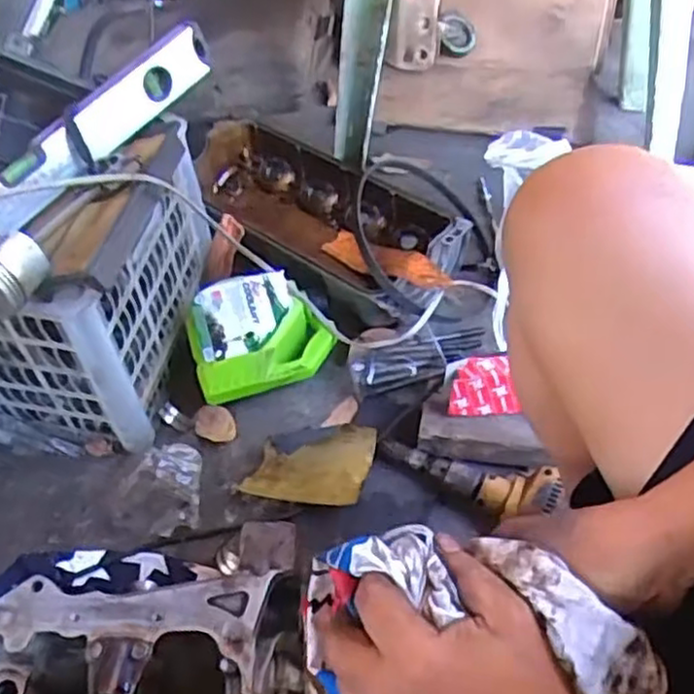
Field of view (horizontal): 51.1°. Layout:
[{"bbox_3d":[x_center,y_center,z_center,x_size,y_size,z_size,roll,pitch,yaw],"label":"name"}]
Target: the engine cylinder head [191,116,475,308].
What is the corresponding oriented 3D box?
[{"bbox_3d":[-0.049,-0.188,1.021,0.452,0.097,0.191,32,60,22],"label":"engine cylinder head"}]

